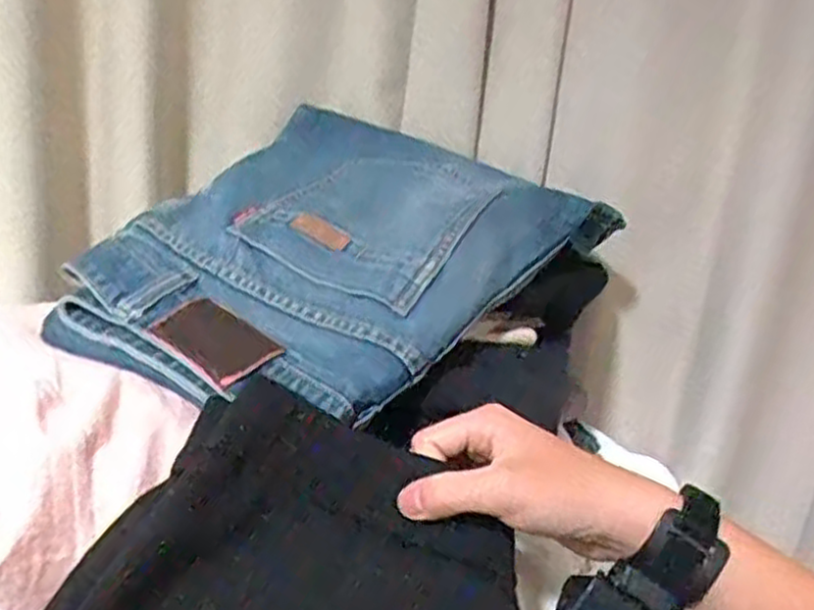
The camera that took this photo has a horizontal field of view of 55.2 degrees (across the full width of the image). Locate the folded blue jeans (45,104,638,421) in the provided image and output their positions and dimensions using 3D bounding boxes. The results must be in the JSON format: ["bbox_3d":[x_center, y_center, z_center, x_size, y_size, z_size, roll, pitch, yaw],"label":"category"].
[{"bbox_3d":[-0.058,-0.046,0.592,0.304,0.062,0.353,26,52,29],"label":"folded blue jeans"}]

